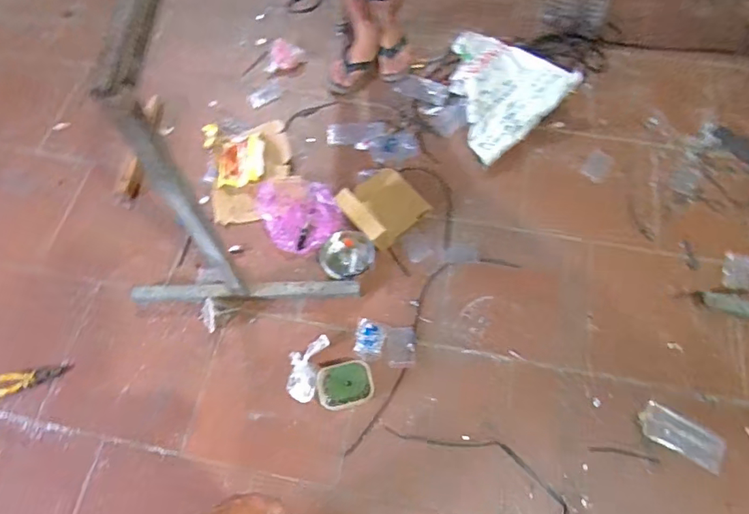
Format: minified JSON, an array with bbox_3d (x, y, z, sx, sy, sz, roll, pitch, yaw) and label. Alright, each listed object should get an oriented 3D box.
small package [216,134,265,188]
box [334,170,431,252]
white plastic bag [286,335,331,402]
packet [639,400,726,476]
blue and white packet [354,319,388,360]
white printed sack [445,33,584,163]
[{"bbox_3d":[-0.426,-0.313,1.636,0.140,0.016,0.182,-2,65,1],"label":"small package"},{"bbox_3d":[0.022,-0.157,1.523,0.238,0.096,0.219,-35,69,-14],"label":"box"},{"bbox_3d":[-0.187,0.293,1.361,0.092,0.031,0.174,13,66,8],"label":"white plastic bag"},{"bbox_3d":[0.762,0.441,1.255,0.185,0.043,0.078,29,69,14],"label":"packet"},{"bbox_3d":[-0.015,0.225,1.386,0.082,0.011,0.108,14,66,8],"label":"blue and white packet"},{"bbox_3d":[0.379,-0.583,1.694,0.384,0.121,0.448,-35,69,-14],"label":"white printed sack"}]

